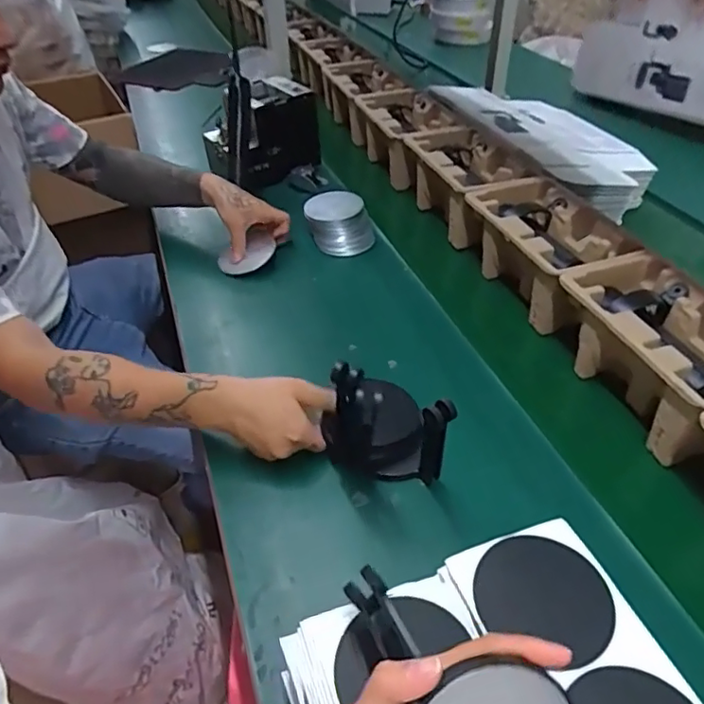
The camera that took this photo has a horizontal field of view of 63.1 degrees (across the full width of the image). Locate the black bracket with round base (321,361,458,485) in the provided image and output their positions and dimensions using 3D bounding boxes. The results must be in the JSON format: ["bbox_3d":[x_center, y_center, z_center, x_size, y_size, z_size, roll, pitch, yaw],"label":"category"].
[{"bbox_3d":[0.030,0.072,0.540,0.115,0.154,0.039,8,43,8],"label":"black bracket with round base"}]

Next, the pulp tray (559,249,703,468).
[{"bbox_3d":[0.345,-0.001,0.638,0.152,0.100,0.232,-10,44,-11],"label":"pulp tray"}]

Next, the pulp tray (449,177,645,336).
[{"bbox_3d":[0.260,-0.147,0.803,0.145,0.103,0.247,-12,44,-13],"label":"pulp tray"}]

